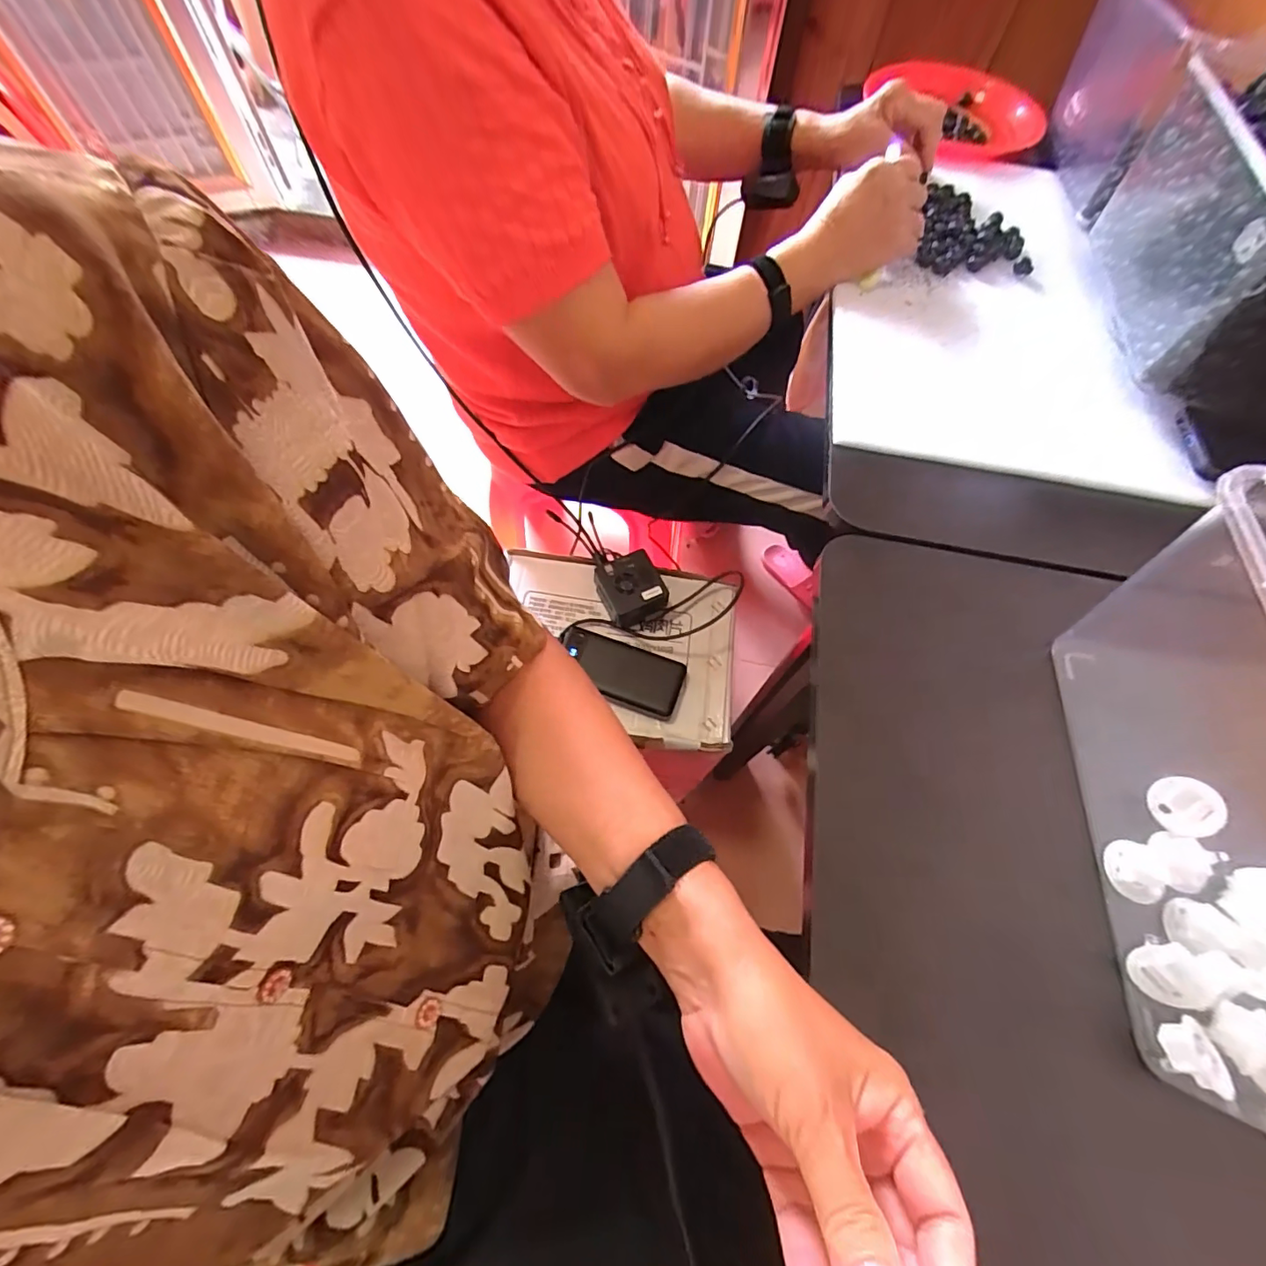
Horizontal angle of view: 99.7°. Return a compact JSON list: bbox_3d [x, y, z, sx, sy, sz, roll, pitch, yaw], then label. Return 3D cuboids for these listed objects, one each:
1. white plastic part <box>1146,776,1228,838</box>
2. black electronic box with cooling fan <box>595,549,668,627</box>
[{"bbox_3d":[0.328,0.103,0.317,0.019,0.033,0.033,19,59,-23],"label":"white plastic part"},{"bbox_3d":[-0.002,-0.057,0.688,0.076,0.044,0.084,-25,68,-13],"label":"black electronic box with cooling fan"}]

